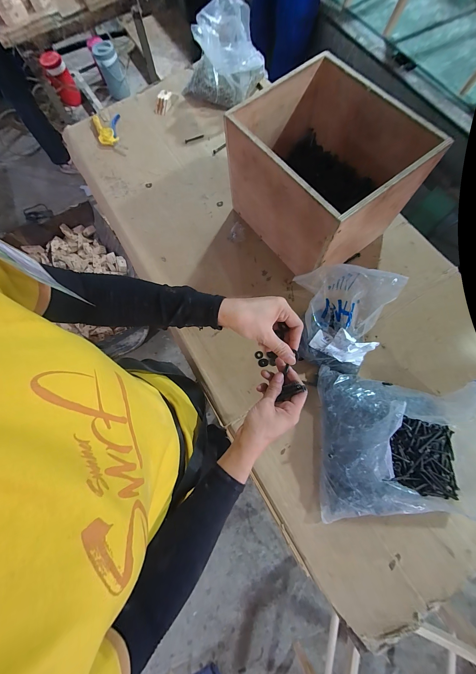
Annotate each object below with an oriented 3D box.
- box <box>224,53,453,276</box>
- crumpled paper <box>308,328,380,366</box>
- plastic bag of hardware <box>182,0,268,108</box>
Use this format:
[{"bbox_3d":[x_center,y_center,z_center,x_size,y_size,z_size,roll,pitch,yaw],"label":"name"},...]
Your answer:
[{"bbox_3d":[0.176,-0.345,0.560,0.264,0.241,0.321,-37,76,-7],"label":"box"},{"bbox_3d":[0.212,0.020,0.506,0.121,0.063,0.054,22,77,9],"label":"crumpled paper"},{"bbox_3d":[-0.048,-0.838,0.743,0.244,0.158,0.186,-2,74,2],"label":"plastic bag of hardware"}]

